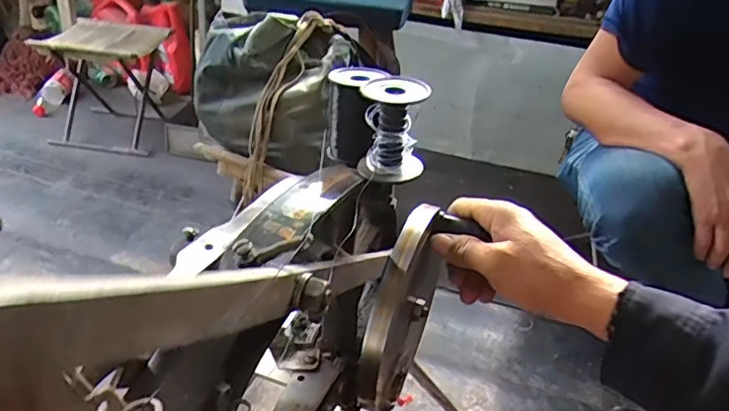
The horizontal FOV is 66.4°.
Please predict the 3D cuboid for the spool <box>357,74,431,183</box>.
[{"bbox_3d":[0.016,-0.047,0.335,0.037,0.055,0.035,4,33,-3],"label":"spool"}]

